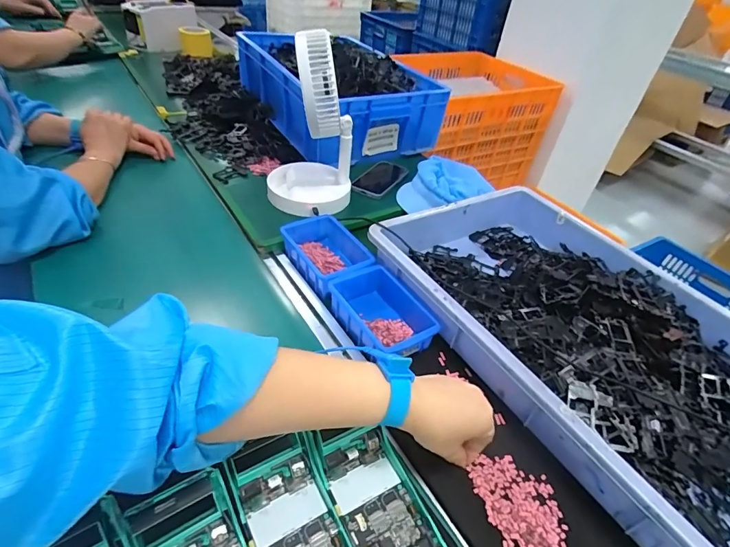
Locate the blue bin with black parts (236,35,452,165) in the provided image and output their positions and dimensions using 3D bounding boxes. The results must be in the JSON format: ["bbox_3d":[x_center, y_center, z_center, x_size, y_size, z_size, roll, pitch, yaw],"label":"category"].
[{"bbox_3d":[-0.086,-0.458,1.022,0.323,0.168,0.518,-19,47,-28],"label":"blue bin with black parts"}]

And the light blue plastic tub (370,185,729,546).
[{"bbox_3d":[0.292,0.069,0.562,0.352,0.077,0.540,-19,47,-27],"label":"light blue plastic tub"}]

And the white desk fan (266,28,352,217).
[{"bbox_3d":[-0.098,-0.267,0.730,0.158,0.286,0.159,1,41,-8],"label":"white desk fan"}]

